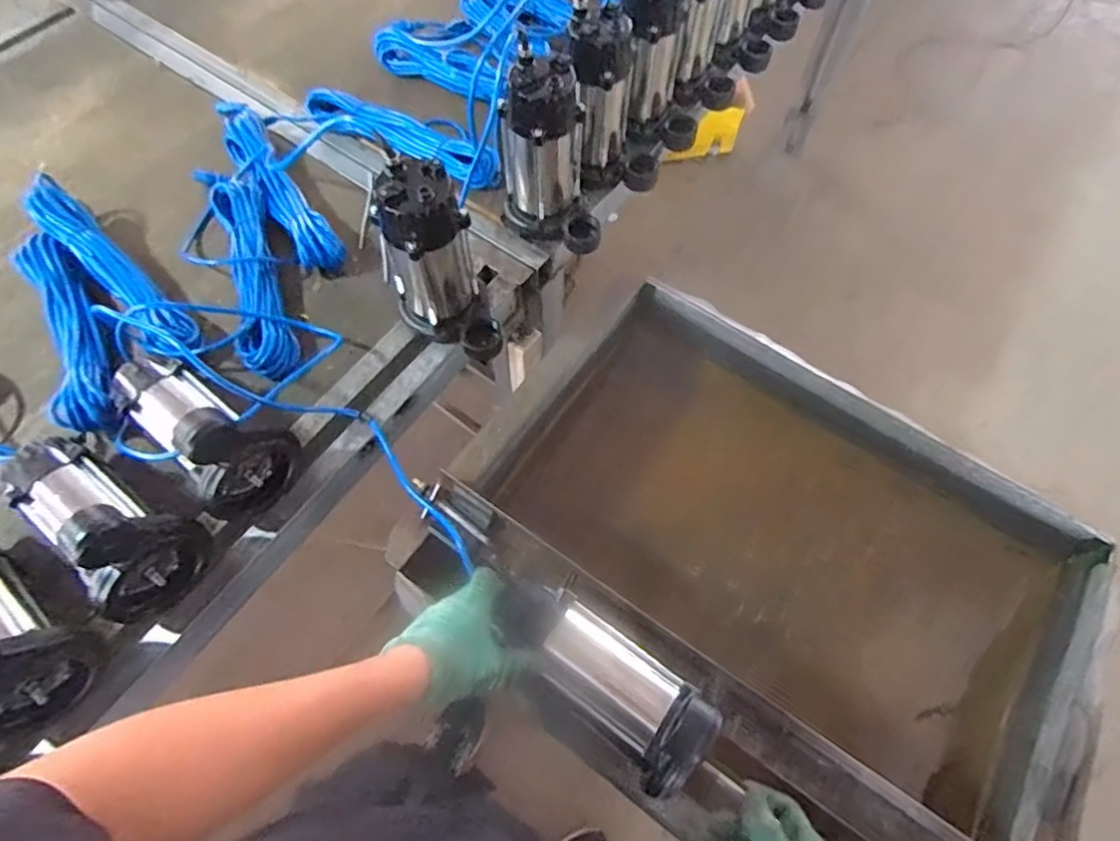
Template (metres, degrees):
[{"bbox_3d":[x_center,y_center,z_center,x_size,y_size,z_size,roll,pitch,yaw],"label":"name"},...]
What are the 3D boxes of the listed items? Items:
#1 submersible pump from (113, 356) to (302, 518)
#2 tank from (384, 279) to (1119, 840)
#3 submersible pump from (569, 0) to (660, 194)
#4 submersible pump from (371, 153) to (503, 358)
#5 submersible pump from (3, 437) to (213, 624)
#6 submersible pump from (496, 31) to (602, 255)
[{"bbox_3d":[-0.440,-0.010,0.729,0.239,0.160,0.115,38,69,16],"label":"submersible pump"},{"bbox_3d":[0.258,0.199,0.823,0.728,0.254,0.566,34,68,15],"label":"tank"},{"bbox_3d":[0.084,-0.472,0.930,0.144,0.233,0.124,-3,63,-2],"label":"submersible pump"},{"bbox_3d":[-0.154,-0.189,0.780,0.121,0.229,0.129,-14,64,-8],"label":"submersible pump"},{"bbox_3d":[-0.531,0.105,0.672,0.238,0.157,0.120,28,66,12],"label":"submersible pump"},{"bbox_3d":[-0.014,-0.357,0.864,0.117,0.234,0.130,-15,65,-8],"label":"submersible pump"}]

